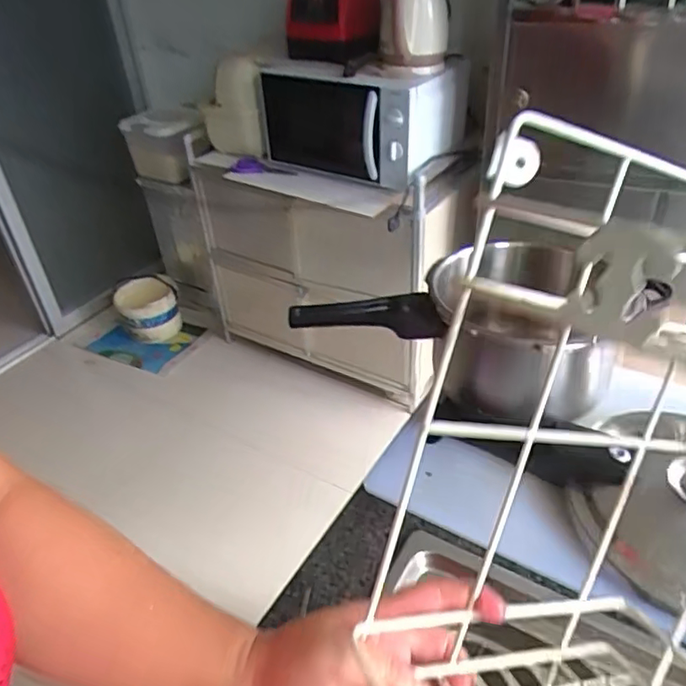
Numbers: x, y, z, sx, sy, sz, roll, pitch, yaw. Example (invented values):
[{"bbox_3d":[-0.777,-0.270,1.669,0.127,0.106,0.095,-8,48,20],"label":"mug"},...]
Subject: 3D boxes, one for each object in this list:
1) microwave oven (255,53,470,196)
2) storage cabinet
[{"bbox_3d":[0.052,-0.610,1.553,0.554,0.262,0.269,26,46,33],"label":"microwave oven"},{"bbox_3d":[-0.066,-0.267,1.868,0.954,0.701,0.345,24,45,32],"label":"storage cabinet"}]

